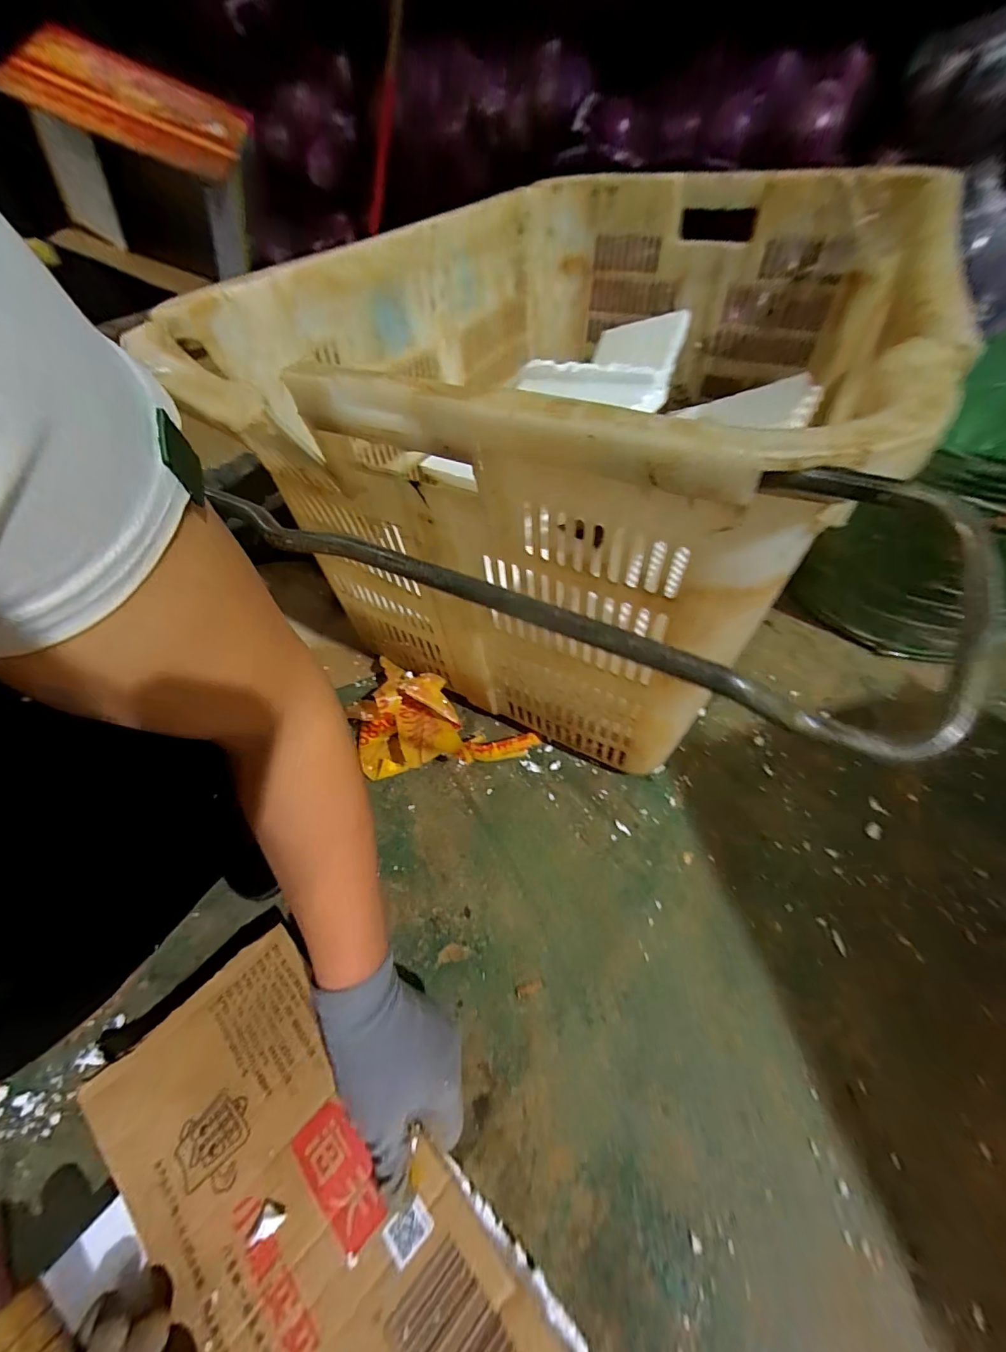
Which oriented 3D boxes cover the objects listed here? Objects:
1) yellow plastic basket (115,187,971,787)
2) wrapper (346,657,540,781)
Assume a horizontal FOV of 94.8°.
[{"bbox_3d":[0.136,-0.265,0.510,0.440,0.385,0.697,27,59,23],"label":"yellow plastic basket"},{"bbox_3d":[-0.081,0.059,0.489,0.188,0.072,0.114,24,58,21],"label":"wrapper"}]

